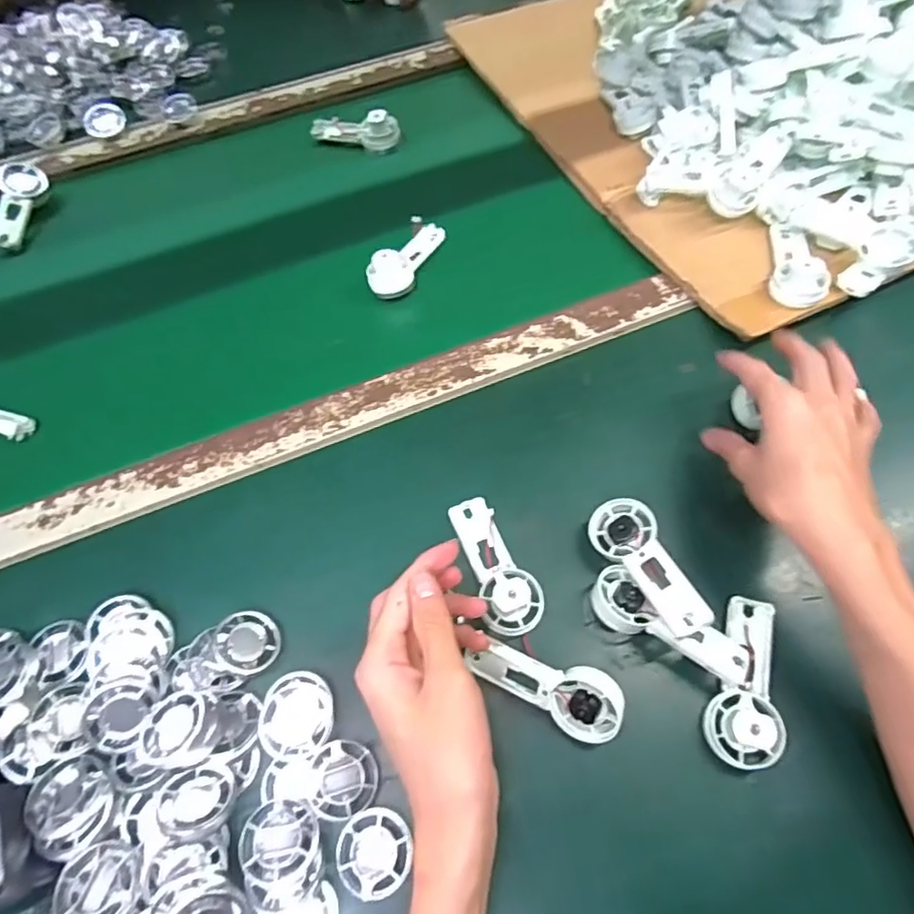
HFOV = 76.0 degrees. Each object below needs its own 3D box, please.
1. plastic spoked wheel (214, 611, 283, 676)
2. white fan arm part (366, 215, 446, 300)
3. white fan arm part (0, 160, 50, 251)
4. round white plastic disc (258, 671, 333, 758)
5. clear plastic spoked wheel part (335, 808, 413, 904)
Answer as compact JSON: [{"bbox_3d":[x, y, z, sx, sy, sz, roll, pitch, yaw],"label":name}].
[{"bbox_3d":[-0.129,0.114,0.361,0.037,0.006,0.037,14,57,-22],"label":"plastic spoked wheel"},{"bbox_3d":[-0.046,-0.183,0.530,0.033,0.034,0.094,21,64,14],"label":"white fan arm part"},{"bbox_3d":[-0.445,-0.252,0.595,0.043,0.022,0.100,8,72,-24],"label":"white fan arm part"},{"bbox_3d":[-0.093,0.148,0.341,0.039,0.016,0.045,-8,61,-2],"label":"round white plastic disc"},{"bbox_3d":[-0.044,0.211,0.312,0.038,0.008,0.039,-1,61,2],"label":"clear plastic spoked wheel part"}]

